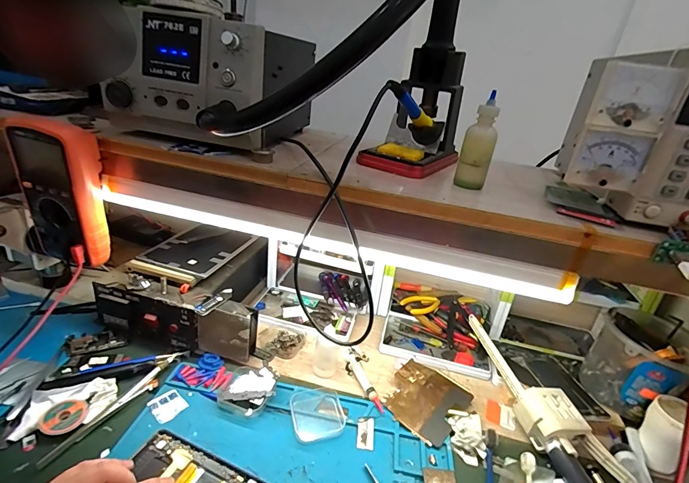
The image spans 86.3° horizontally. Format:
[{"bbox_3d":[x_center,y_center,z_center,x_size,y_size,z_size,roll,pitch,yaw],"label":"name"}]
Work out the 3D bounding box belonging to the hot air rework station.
[{"bbox_3d":[-0.162,-0.222,0.501,0.178,0.128,0.217,11,25,7],"label":"hot air rework station"}]

